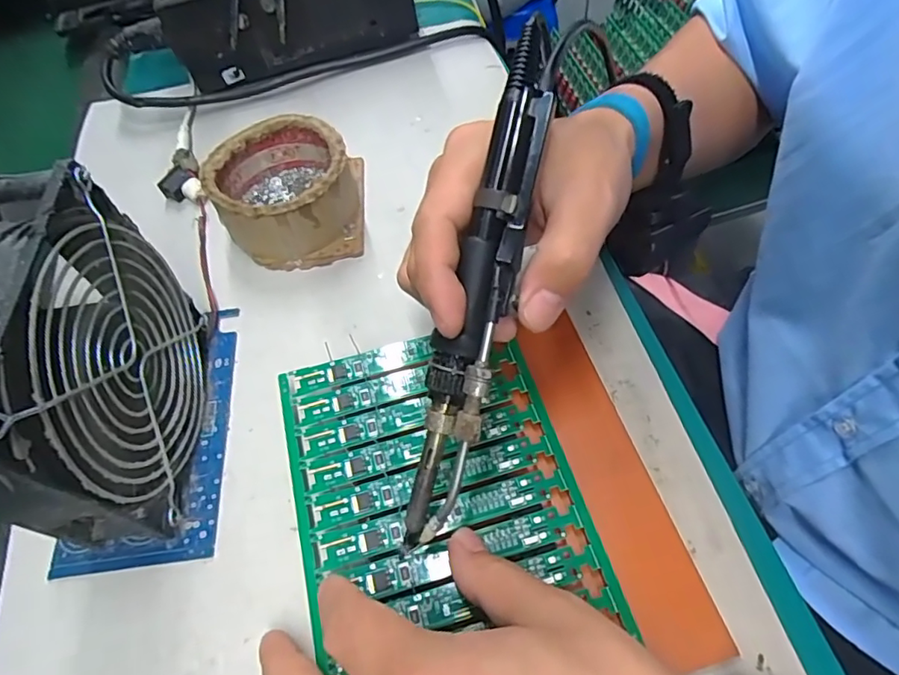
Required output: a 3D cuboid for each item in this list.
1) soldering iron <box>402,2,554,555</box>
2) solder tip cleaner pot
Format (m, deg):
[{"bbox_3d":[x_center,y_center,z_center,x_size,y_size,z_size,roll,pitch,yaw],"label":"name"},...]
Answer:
[{"bbox_3d":[0.013,-0.017,0.214,0.025,0.020,0.205,14,93,13],"label":"soldering iron"},{"bbox_3d":[-0.098,-0.090,0.335,0.083,0.046,0.084,-7,58,0],"label":"solder tip cleaner pot"}]

